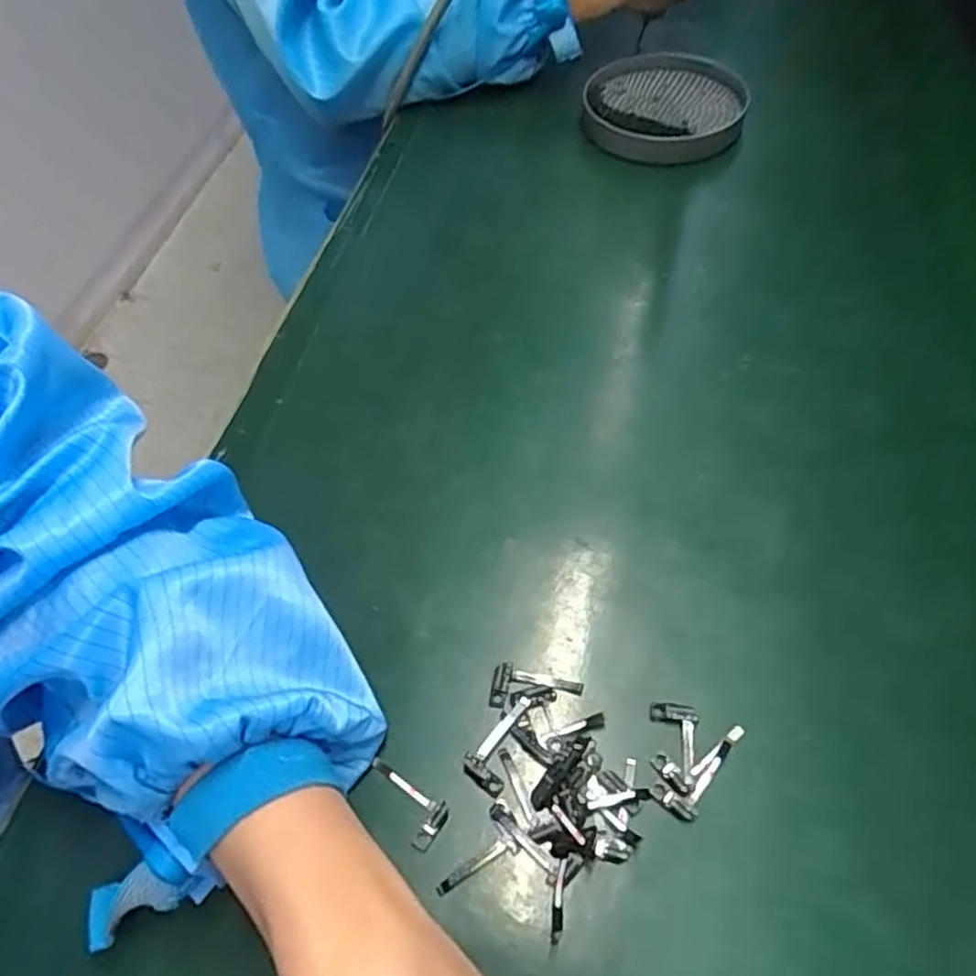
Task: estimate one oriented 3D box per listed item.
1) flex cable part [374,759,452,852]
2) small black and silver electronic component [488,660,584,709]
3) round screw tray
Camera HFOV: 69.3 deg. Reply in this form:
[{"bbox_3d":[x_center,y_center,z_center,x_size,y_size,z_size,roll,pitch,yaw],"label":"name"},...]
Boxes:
[{"bbox_3d":[-0.033,0.119,0.266,0.035,0.004,0.018,25,60,18],"label":"flex cable part"},{"bbox_3d":[0.019,0.083,0.287,0.036,0.004,0.018,11,57,10],"label":"small black and silver electronic component"},{"bbox_3d":[0.127,-0.283,0.521,0.124,0.029,0.124,-1,56,2],"label":"round screw tray"}]

